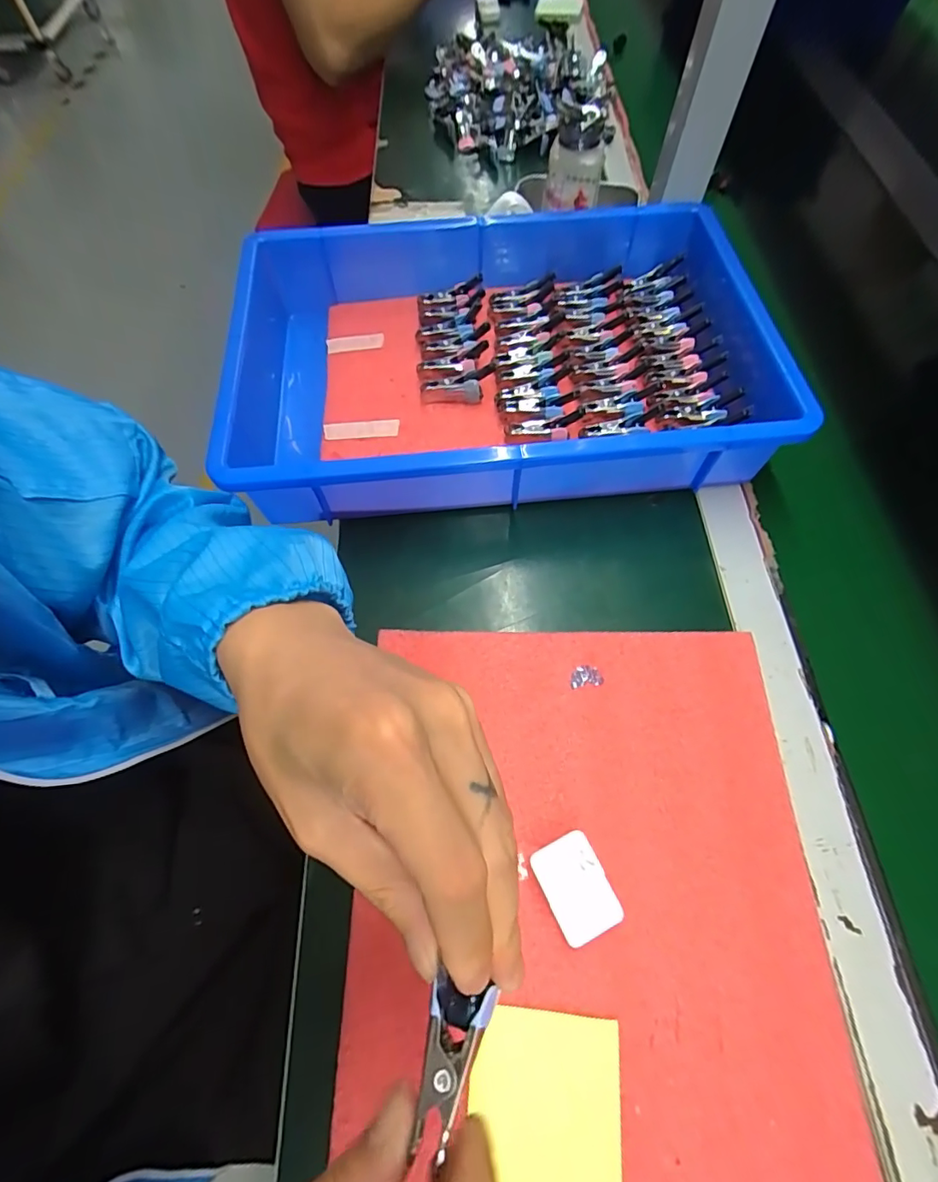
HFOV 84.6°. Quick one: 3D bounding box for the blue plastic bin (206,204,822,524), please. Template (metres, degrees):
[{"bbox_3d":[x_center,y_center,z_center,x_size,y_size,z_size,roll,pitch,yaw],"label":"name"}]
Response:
[{"bbox_3d":[0.030,-0.204,0.459,0.451,0.093,0.290,-5,63,-2],"label":"blue plastic bin"}]

